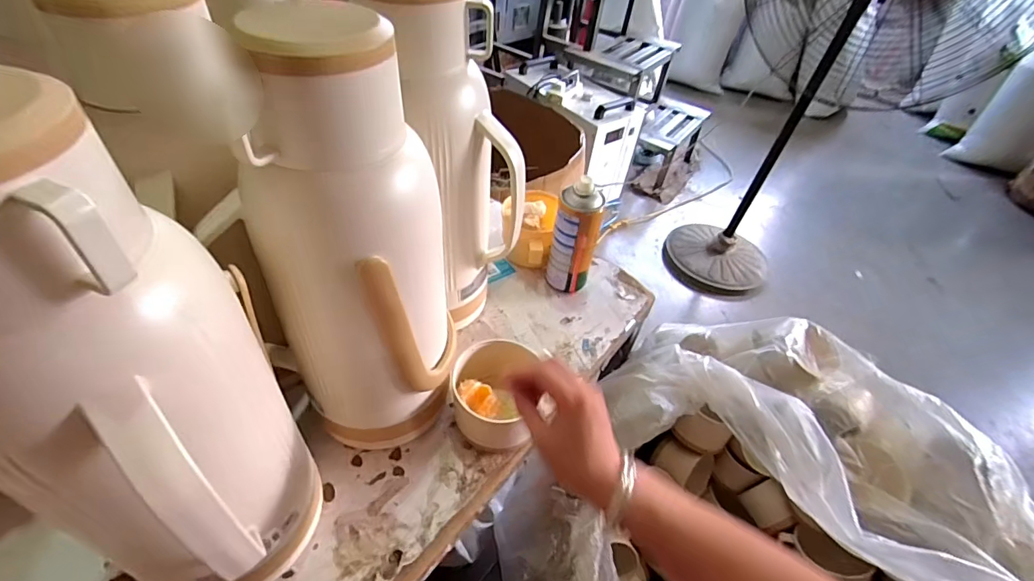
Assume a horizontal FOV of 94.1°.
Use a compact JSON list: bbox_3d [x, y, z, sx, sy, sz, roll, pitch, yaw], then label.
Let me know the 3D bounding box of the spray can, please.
[{"bbox_3d":[0.084,-0.075,0.700,0.065,0.174,0.052,11,45,5],"label":"spray can"}]

